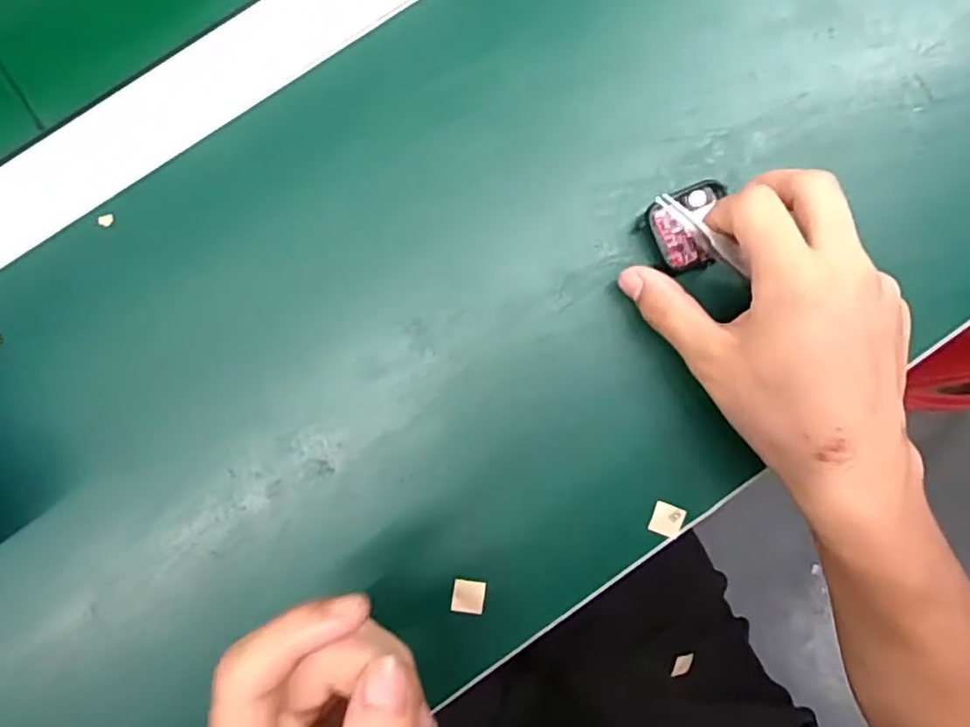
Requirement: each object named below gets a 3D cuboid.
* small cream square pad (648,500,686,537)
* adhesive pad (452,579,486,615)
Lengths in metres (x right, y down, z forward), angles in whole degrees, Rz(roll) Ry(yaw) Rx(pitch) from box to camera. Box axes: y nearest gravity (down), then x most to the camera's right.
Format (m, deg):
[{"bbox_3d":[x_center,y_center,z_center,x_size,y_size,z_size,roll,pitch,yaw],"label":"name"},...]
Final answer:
[{"bbox_3d":[0.092,0.079,0.315,0.015,0.004,0.016,20,87,-1],"label":"small cream square pad"},{"bbox_3d":[-0.008,0.116,0.310,0.015,0.004,0.015,8,87,-2],"label":"adhesive pad"}]

